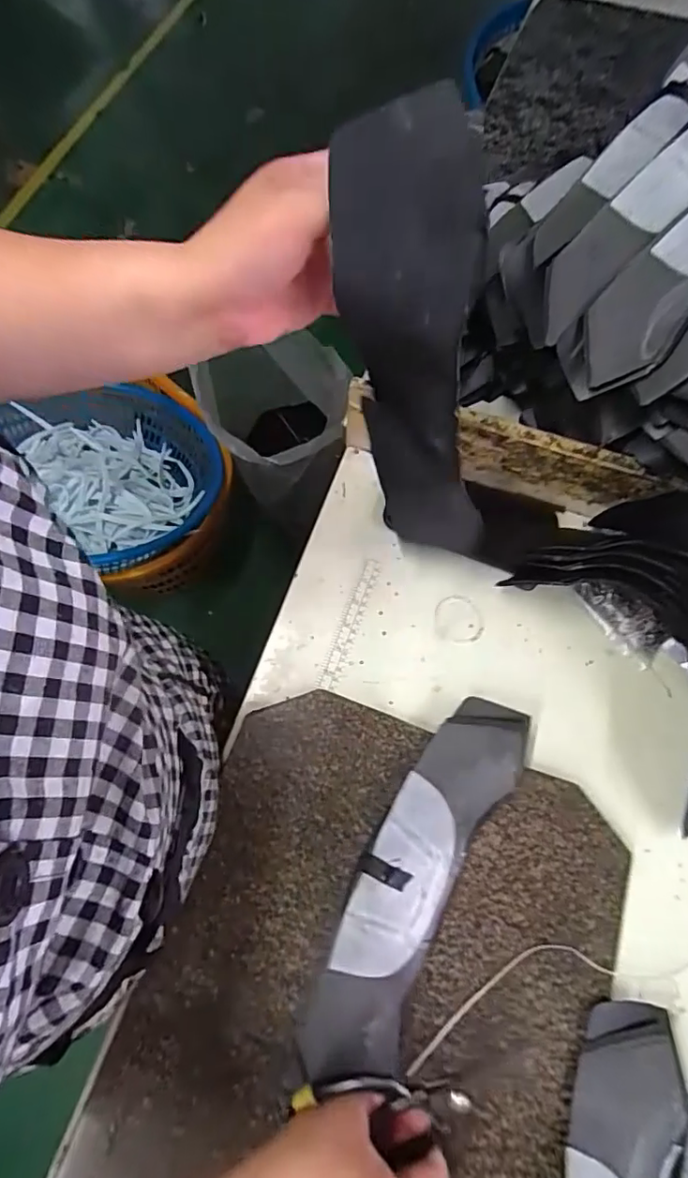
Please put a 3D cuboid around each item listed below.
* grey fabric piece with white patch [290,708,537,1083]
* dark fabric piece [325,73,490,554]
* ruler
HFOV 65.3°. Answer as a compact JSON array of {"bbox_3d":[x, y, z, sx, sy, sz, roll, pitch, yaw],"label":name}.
[{"bbox_3d":[0.056,0.220,0.417,0.079,0.037,0.293,29,72,10],"label":"grey fabric piece with white patch"},{"bbox_3d":[0.049,-0.121,0.369,0.084,0.334,0.032,32,71,24],"label":"dark fabric piece"},{"bbox_3d":[0.006,0.032,0.522,0.021,0.004,0.136,20,70,7],"label":"ruler"}]

